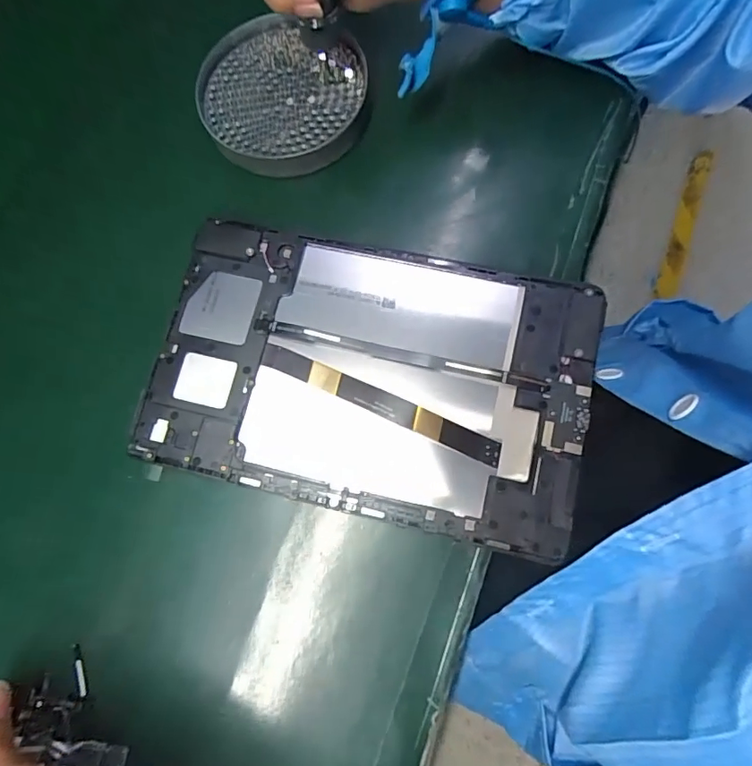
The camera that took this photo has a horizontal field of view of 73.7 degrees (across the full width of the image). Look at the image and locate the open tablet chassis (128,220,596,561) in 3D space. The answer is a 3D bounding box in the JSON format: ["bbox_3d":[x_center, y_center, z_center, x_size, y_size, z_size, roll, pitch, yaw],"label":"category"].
[{"bbox_3d":[-0.005,-0.006,0.279,0.235,0.008,0.148,12,79,7],"label":"open tablet chassis"}]

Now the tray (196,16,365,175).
[{"bbox_3d":[-0.063,-0.194,0.336,0.108,0.013,0.111,0,79,0],"label":"tray"}]

